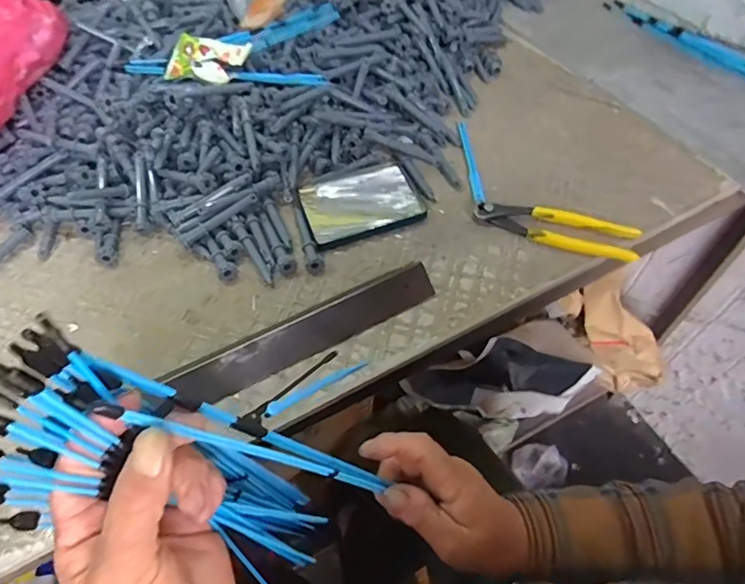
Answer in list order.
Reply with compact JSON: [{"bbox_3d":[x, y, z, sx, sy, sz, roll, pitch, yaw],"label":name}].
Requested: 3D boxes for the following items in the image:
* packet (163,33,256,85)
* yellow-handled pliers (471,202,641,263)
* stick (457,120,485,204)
[{"bbox_3d":[-0.206,-0.290,0.622,0.090,0.029,0.067,8,56,8],"label":"packet"},{"bbox_3d":[0.190,-0.067,0.522,0.160,0.025,0.043,20,58,15],"label":"yellow-handled pliers"},{"bbox_3d":[0.118,-0.158,0.594,0.012,0.010,0.141,-4,55,-1],"label":"stick"}]

